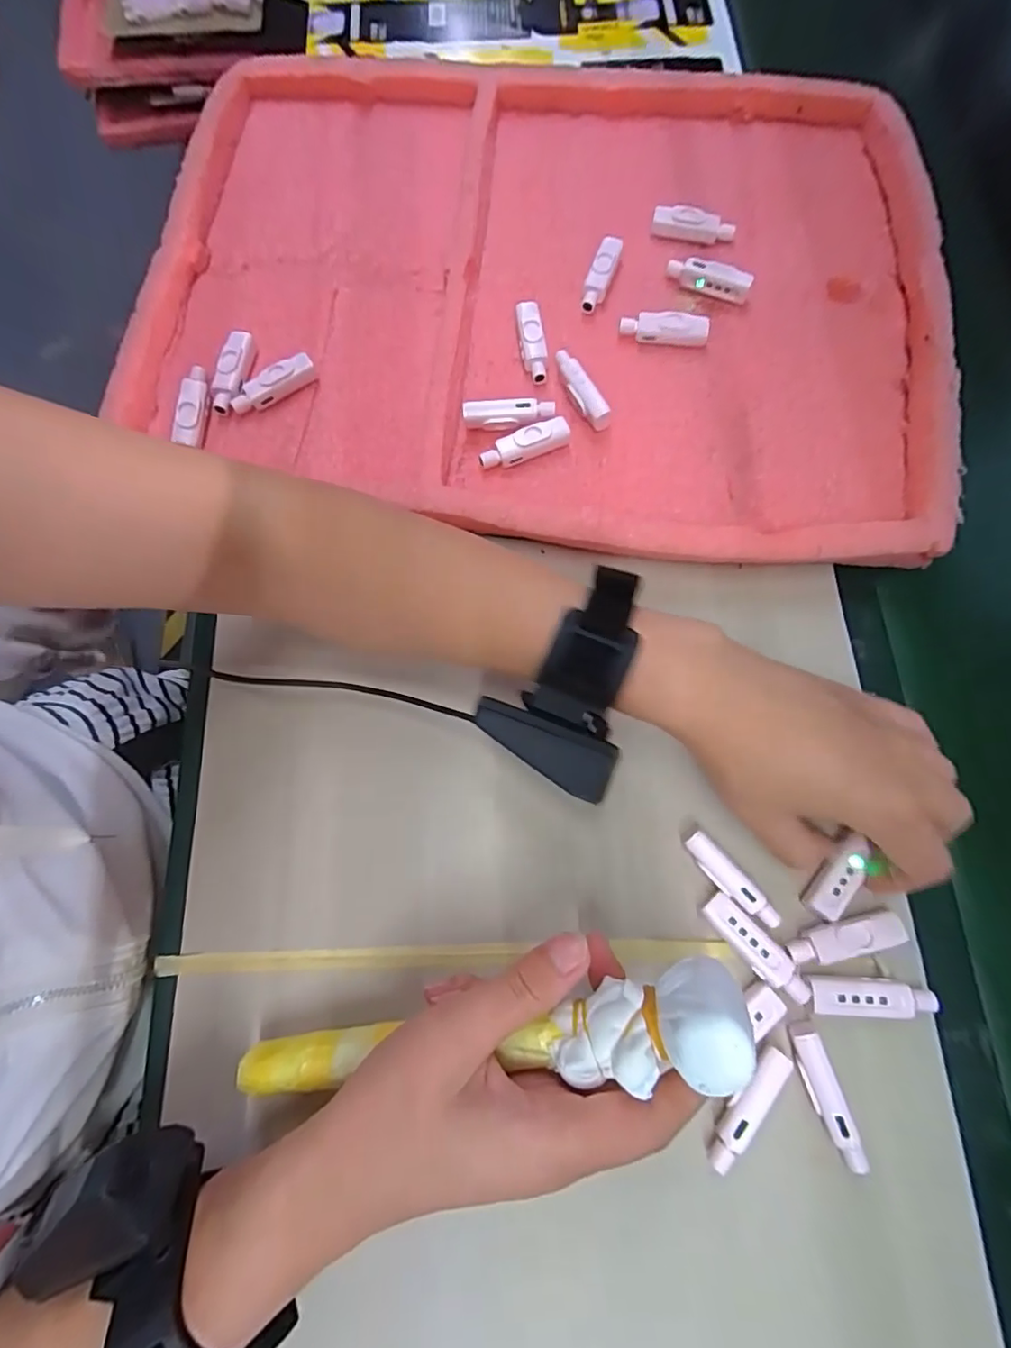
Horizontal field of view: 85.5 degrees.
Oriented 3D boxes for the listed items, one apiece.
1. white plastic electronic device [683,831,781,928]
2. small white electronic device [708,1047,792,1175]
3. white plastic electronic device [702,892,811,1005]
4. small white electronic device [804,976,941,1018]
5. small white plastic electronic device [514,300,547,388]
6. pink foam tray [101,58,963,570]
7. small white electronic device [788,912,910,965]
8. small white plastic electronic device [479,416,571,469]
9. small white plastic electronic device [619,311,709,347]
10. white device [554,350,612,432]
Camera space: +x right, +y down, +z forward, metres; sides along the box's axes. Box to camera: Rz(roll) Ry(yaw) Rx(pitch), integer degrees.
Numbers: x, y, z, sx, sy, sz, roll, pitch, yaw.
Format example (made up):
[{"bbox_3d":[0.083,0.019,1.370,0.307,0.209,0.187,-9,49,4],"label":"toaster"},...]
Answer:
[{"bbox_3d":[0.113,0.103,0.275,0.014,0.009,0.055,-40,81,-9],"label":"white plastic electronic device"},{"bbox_3d":[0.109,0.196,0.247,0.012,0.007,0.056,41,79,8],"label":"small white electronic device"},{"bbox_3d":[0.121,0.133,0.266,0.015,0.016,0.055,-41,81,-10],"label":"white plastic electronic device"},{"bbox_3d":[0.172,0.154,0.261,0.060,0.011,0.015,3,77,-1],"label":"small white electronic device"},{"bbox_3d":[0.017,-0.214,0.355,0.017,0.016,0.053,-5,77,-2],"label":"small white plastic electronic device"},{"bbox_3d":[0.016,-0.267,0.364,0.510,0.034,0.379,6,75,3],"label":"pink foam tray"},{"bbox_3d":[0.164,0.128,0.264,0.056,0.007,0.016,-13,77,-4],"label":"small white electronic device"},{"bbox_3d":[0.012,-0.140,0.334,0.057,0.013,0.015,-21,78,-6],"label":"small white plastic electronic device"},{"bbox_3d":[0.102,-0.223,0.353,0.055,0.018,0.012,10,77,1],"label":"small white plastic electronic device"},{"bbox_3d":[0.045,-0.177,0.343,0.014,0.021,0.053,-31,79,-8],"label":"white device"}]

